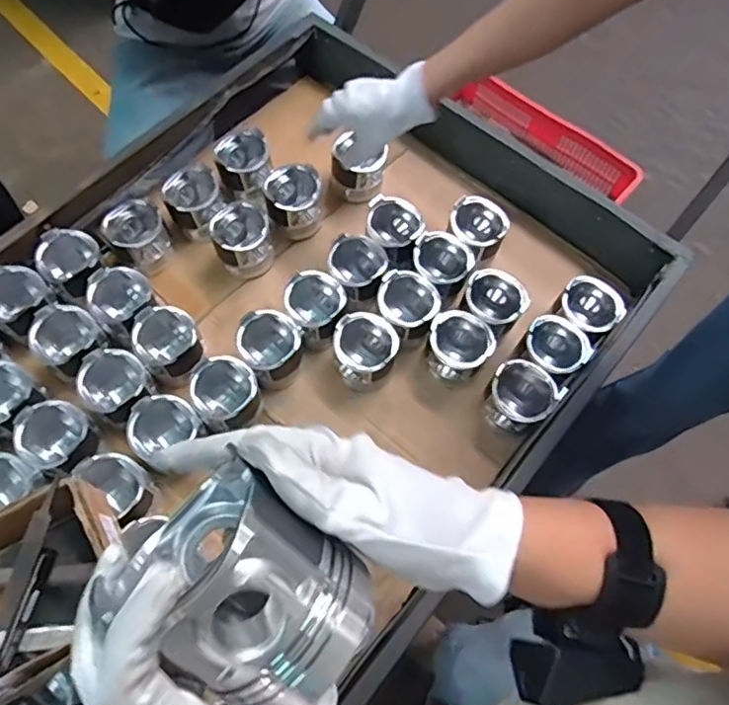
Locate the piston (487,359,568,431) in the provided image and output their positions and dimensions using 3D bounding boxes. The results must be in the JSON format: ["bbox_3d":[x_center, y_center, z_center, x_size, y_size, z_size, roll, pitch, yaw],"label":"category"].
[{"bbox_3d":[0.209,0.062,0.814,0.078,0.075,0.085,1,65,-2],"label":"piston"}]

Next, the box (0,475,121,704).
[{"bbox_3d":[-0.342,0.252,0.609,0.201,0.120,0.161,-26,69,-14],"label":"box"}]

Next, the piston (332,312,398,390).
[{"bbox_3d":[-0.001,0.000,0.829,0.086,0.077,0.090,1,65,-2],"label":"piston"}]

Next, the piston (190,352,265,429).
[{"bbox_3d":[-0.183,0.054,0.795,0.084,0.082,0.079,1,65,-2],"label":"piston"}]

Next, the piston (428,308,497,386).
[{"bbox_3d":[0.130,-0.007,0.838,0.086,0.073,0.088,37,69,13],"label":"piston"}]

